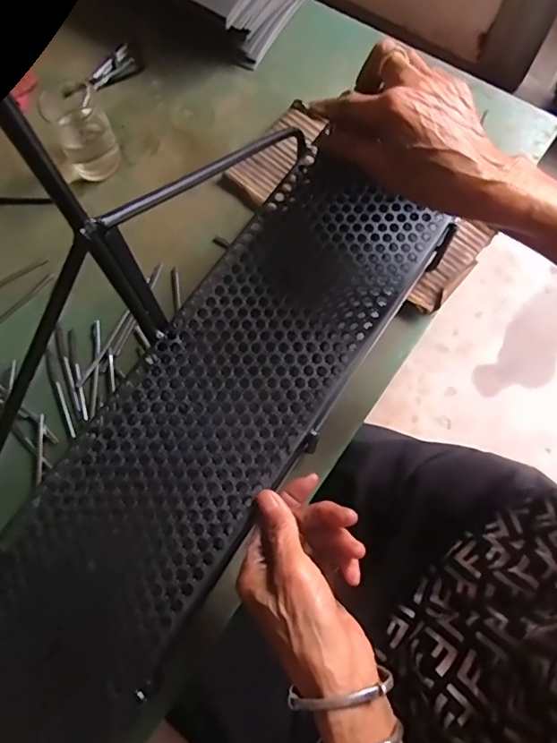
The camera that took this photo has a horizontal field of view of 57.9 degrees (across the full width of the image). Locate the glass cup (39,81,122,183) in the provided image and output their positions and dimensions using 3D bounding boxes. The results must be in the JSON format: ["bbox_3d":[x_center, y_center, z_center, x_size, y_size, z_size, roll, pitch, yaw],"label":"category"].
[{"bbox_3d":[-0.200,-0.247,0.518,0.055,0.086,0.064,-29,73,-8],"label":"glass cup"}]

